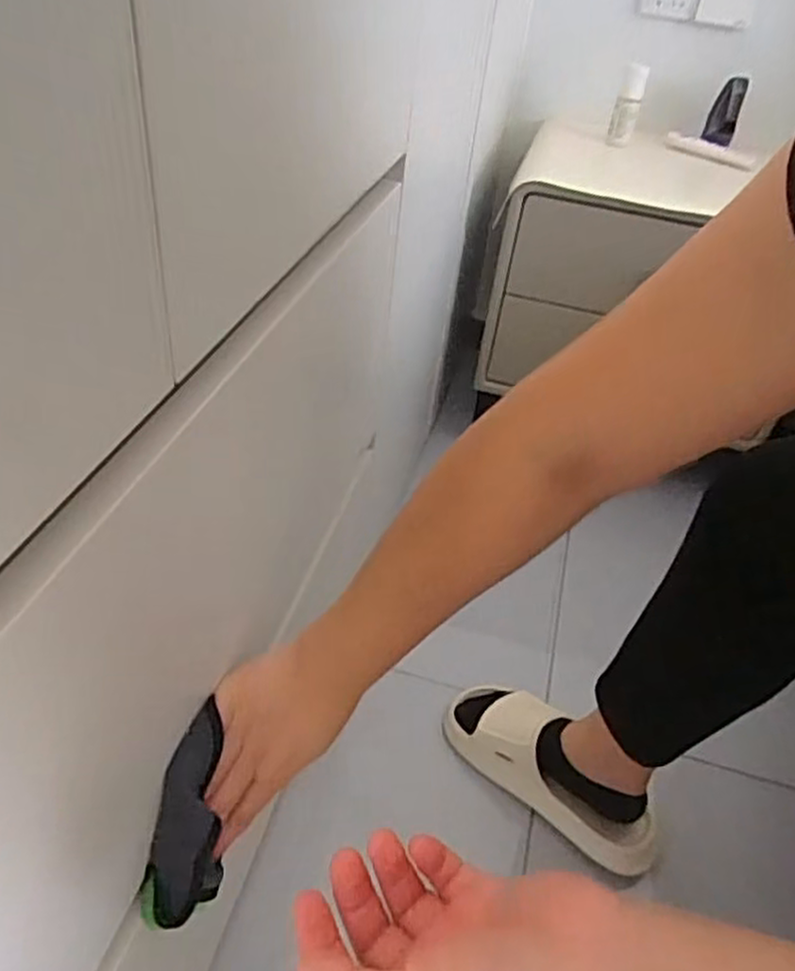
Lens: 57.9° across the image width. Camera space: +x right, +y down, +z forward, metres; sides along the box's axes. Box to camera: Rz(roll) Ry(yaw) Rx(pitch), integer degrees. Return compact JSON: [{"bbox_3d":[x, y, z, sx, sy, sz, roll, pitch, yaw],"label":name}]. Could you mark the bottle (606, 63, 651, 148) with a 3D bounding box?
[{"bbox_3d":[0.364,-0.599,1.138,0.039,0.133,0.032,9,60,3],"label":"bottle"}]

